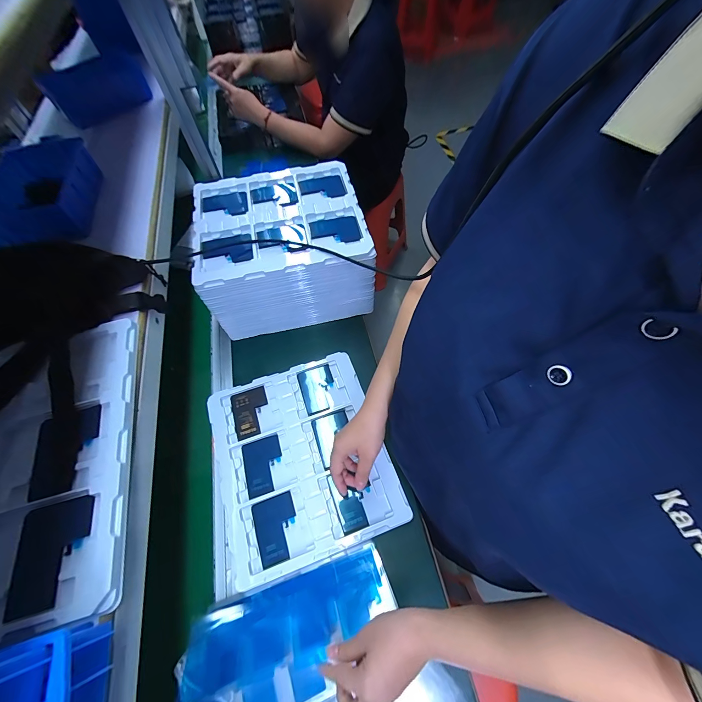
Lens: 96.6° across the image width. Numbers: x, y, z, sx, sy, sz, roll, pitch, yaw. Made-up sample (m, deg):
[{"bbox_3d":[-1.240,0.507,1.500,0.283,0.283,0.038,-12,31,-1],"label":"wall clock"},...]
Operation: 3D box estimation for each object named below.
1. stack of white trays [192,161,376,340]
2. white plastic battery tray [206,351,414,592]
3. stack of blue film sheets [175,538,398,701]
[{"bbox_3d":[-0.136,-0.216,0.673,0.314,0.176,0.267,-12,61,-3],"label":"stack of white trays"},{"bbox_3d":[-0.087,0.176,0.543,0.276,0.018,0.313,-19,62,-7],"label":"white plastic battery tray"},{"bbox_3d":[-0.077,0.381,0.416,0.276,0.041,0.141,-19,52,-10],"label":"stack of blue film sheets"}]

